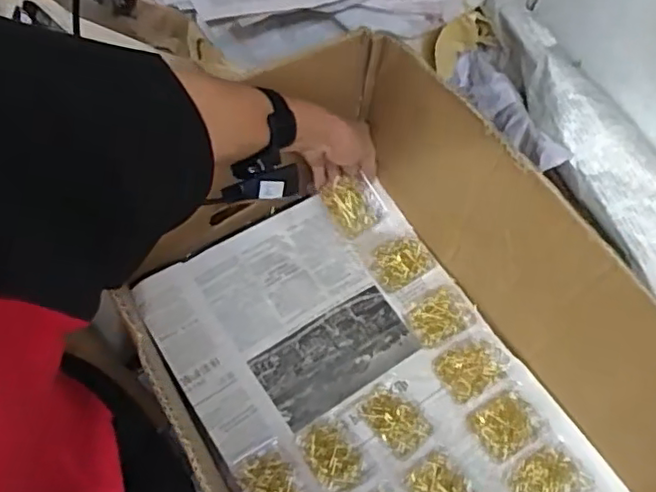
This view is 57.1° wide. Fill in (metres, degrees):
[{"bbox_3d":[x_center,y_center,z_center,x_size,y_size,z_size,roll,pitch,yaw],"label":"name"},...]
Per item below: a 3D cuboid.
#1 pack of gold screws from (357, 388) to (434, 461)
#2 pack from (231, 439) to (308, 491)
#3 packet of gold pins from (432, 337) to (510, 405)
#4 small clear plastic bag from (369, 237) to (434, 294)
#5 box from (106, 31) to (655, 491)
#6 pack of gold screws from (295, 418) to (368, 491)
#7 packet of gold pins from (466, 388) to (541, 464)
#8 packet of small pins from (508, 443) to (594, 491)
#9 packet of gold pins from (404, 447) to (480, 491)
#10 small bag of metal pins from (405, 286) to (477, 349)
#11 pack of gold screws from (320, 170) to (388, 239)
[{"bbox_3d":[0.071,0.177,0.620,0.052,0.012,0.070,-37,68,-21],"label":"pack of gold screws"},{"bbox_3d":[-0.053,0.233,0.587,0.053,0.008,0.076,-29,65,-18],"label":"pack"},{"bbox_3d":[0.156,0.131,0.652,0.075,0.010,0.054,-28,65,-18],"label":"packet of gold pins"},{"bbox_3d":[0.086,0.020,0.700,0.068,0.006,0.050,-32,83,-11],"label":"small clear plastic bag"},{"bbox_3d":[0.070,0.140,0.530,0.351,0.248,0.619,-29,65,-18],"label":"box"},{"bbox_3d":[0.005,0.209,0.603,0.051,0.007,0.071,-31,66,-19],"label":"pack of gold screws"},{"bbox_3d":[0.184,0.185,0.629,0.068,0.008,0.056,-30,65,-18],"label":"packet of gold pins"},{"bbox_3d":[0.221,0.238,0.604,0.072,0.009,0.058,-30,65,-18],"label":"packet of small pins"},{"bbox_3d":[0.116,0.241,0.594,0.054,0.006,0.071,-34,67,-20],"label":"packet of gold pins"},{"bbox_3d":[0.126,0.081,0.676,0.069,0.010,0.055,-29,65,-18],"label":"small bag of metal pins"},{"bbox_3d":[0.031,-0.049,0.709,0.060,0.019,0.071,-42,105,-10],"label":"pack of gold screws"}]

